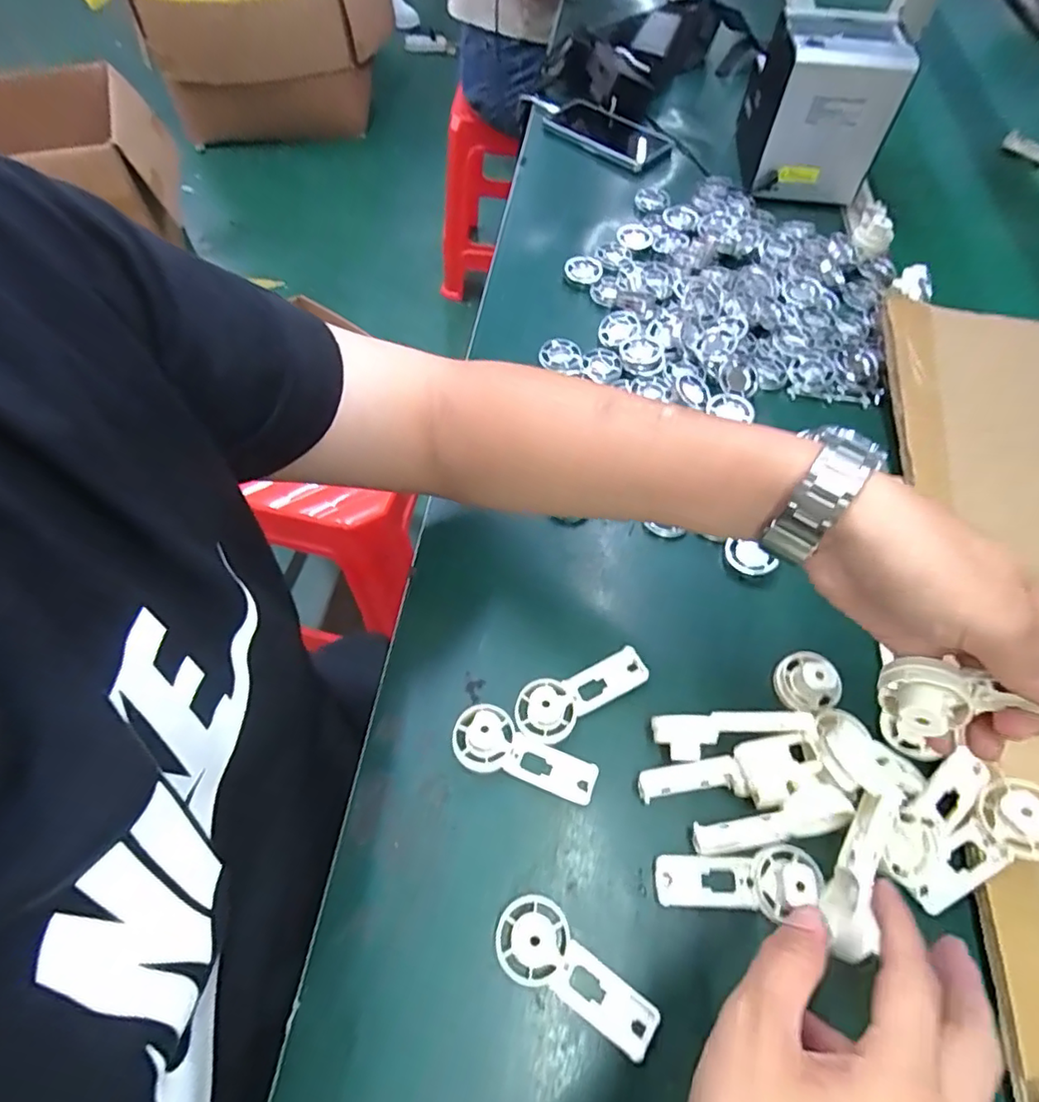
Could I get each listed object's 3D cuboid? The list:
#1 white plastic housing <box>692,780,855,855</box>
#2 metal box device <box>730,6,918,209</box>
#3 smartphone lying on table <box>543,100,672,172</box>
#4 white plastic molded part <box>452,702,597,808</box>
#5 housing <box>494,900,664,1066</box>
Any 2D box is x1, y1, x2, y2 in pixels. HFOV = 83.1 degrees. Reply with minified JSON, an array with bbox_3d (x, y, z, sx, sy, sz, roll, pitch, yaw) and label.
[{"bbox_3d":[0.145,0.158,0.343,0.088,0.014,0.024,-16,61,2],"label":"white plastic housing"},{"bbox_3d":[0.344,-0.517,0.679,0.139,0.137,0.158,8,59,1],"label":"metal box device"},{"bbox_3d":[0.106,-0.551,0.766,0.171,0.014,0.089,37,64,17],"label":"smartphone lying on table"},{"bbox_3d":[0.003,0.130,0.370,0.093,0.018,0.037,21,61,9],"label":"white plastic molded part"},{"bbox_3d":[0.030,0.228,0.316,0.093,0.014,0.038,32,63,15],"label":"housing"}]

